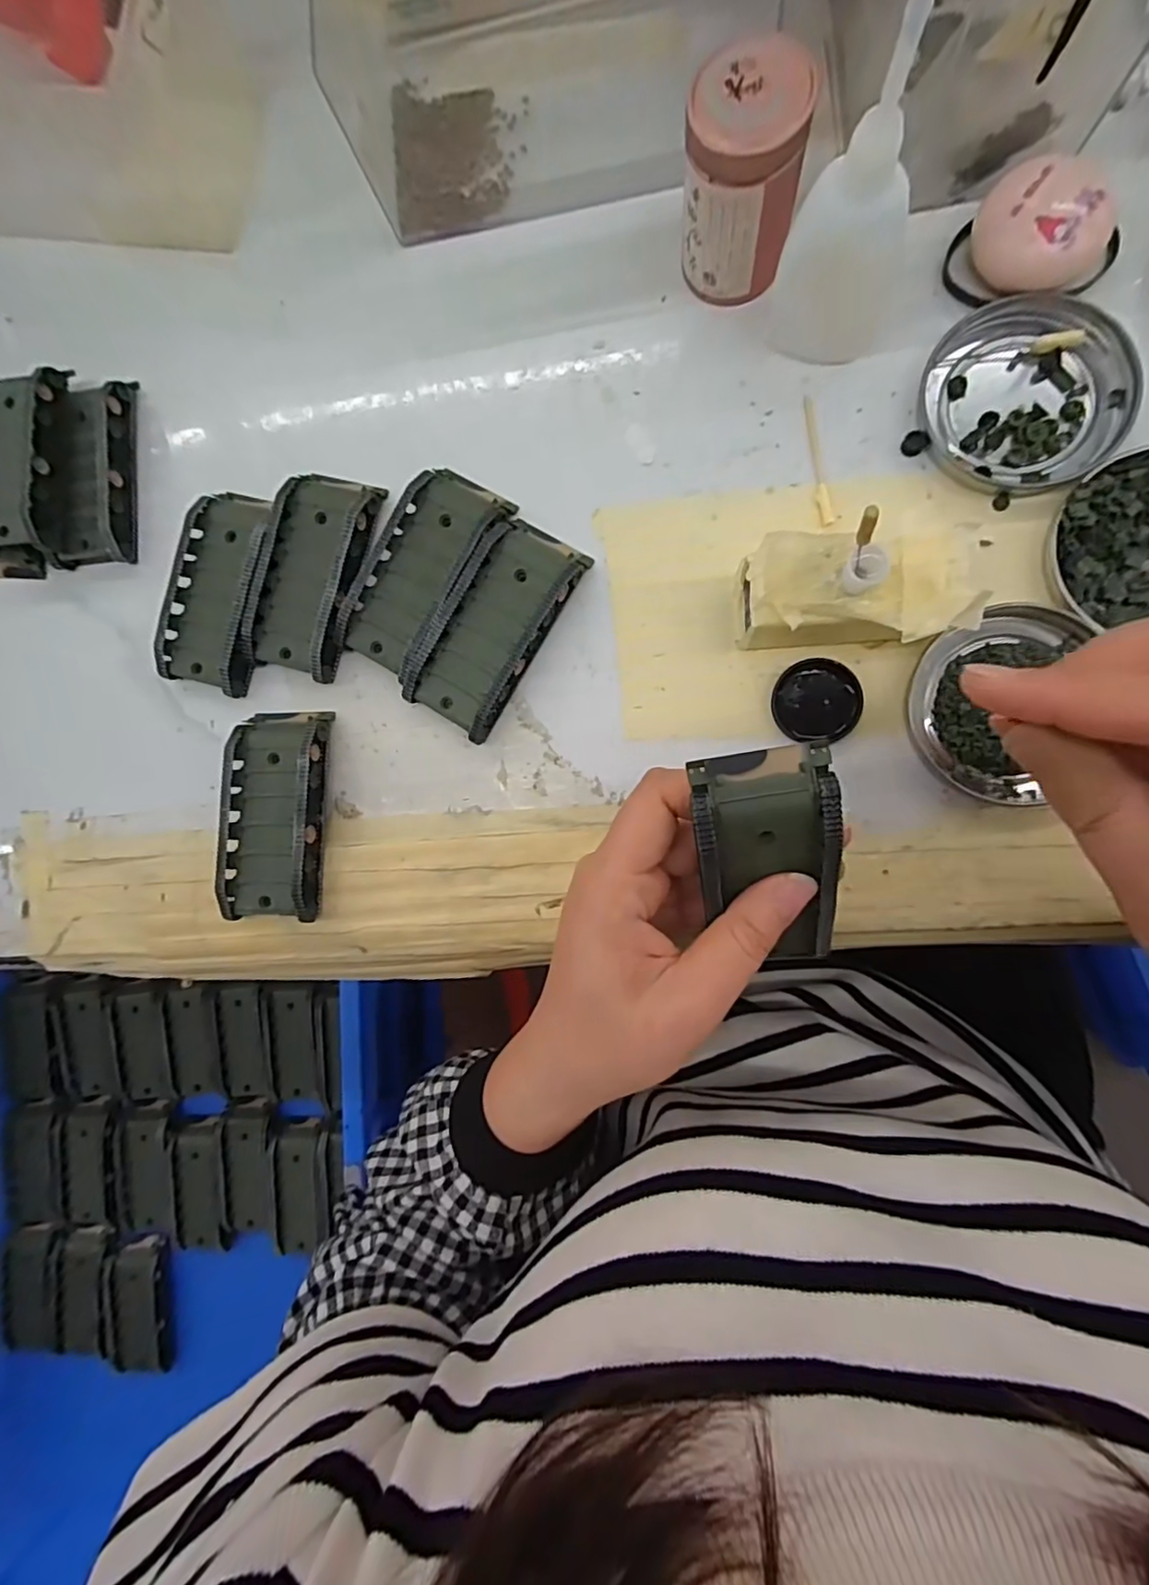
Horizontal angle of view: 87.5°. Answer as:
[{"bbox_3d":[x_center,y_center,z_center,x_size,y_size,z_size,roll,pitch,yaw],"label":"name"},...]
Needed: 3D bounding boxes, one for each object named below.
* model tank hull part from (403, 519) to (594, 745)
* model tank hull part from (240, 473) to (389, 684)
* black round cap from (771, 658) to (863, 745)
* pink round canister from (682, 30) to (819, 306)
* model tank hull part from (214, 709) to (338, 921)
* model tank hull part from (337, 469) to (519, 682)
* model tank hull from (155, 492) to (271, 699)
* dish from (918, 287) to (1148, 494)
[{"bbox_3d":[-0.035,-0.075,0.273,0.046,0.019,0.095,31,93,8],"label":"model tank hull part"},{"bbox_3d":[-0.125,-0.105,0.287,0.050,0.019,0.093,16,91,9],"label":"model tank hull part"},{"bbox_3d":[0.103,-0.038,0.256,0.035,0.008,0.035,0,88,9],"label":"black round cap"},{"bbox_3d":[0.068,-0.242,0.240,0.043,0.063,0.043,0,88,9],"label":"pink round canister"},{"bbox_3d":[-0.141,0.009,0.282,0.043,0.025,0.095,0,88,9],"label":"model tank hull part"},{"bbox_3d":[-0.070,-0.103,0.280,0.047,0.019,0.096,31,93,8],"label":"model tank hull part"},{"bbox_3d":[-0.173,-0.100,0.295,0.046,0.018,0.095,12,90,9],"label":"model tank hull"},{"bbox_3d":[0.186,-0.164,0.247,0.075,0.008,0.076,0,88,9],"label":"dish"}]

